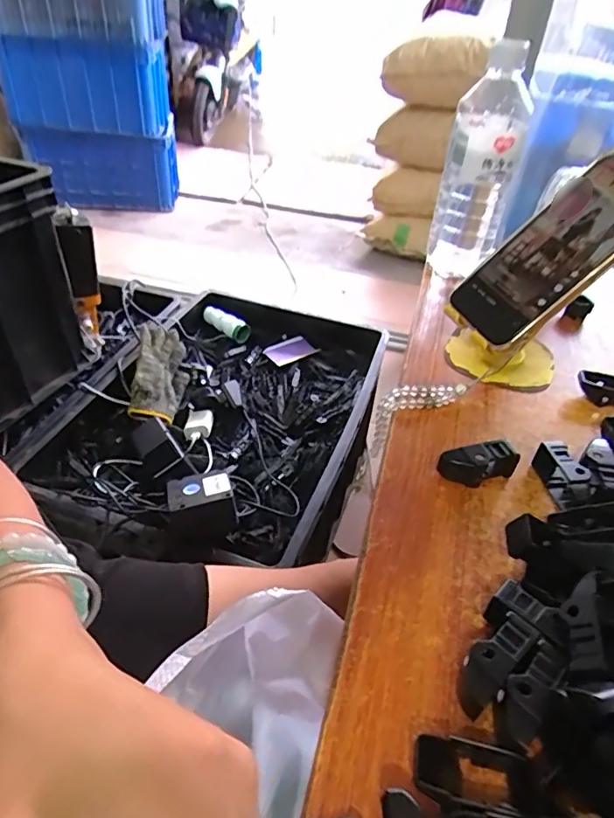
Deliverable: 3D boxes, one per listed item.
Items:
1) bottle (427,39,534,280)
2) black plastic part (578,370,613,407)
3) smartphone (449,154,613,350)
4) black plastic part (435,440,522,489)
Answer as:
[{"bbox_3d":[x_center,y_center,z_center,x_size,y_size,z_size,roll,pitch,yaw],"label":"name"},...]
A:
[{"bbox_3d":[0.170,-0.233,0.520,0.069,0.199,0.068,16,42,14],"label":"bottle"},{"bbox_3d":[0.243,-0.016,0.417,0.050,0.019,0.021,18,42,16],"label":"black plastic part"},{"bbox_3d":[0.192,-0.122,0.399,0.162,0.015,0.084,-40,46,12],"label":"smartphone"},{"bbox_3d":[0.114,0.037,0.343,0.051,0.026,0.013,-6,41,-11],"label":"black plastic part"}]

